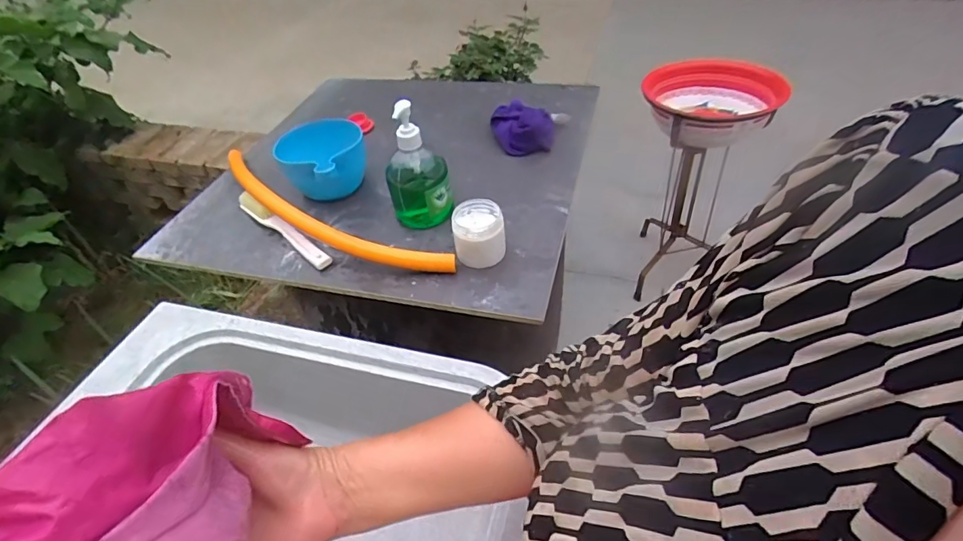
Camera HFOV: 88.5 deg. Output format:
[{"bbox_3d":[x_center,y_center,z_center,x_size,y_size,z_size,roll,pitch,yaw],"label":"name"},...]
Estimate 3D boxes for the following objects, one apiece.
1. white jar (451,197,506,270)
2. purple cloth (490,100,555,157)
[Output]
[{"bbox_3d":[-0.003,-0.048,0.633,0.063,0.060,0.062,-4,45,4],"label":"white jar"},{"bbox_3d":[0.072,-0.248,0.852,0.104,0.041,0.120,-8,45,-1],"label":"purple cloth"}]

